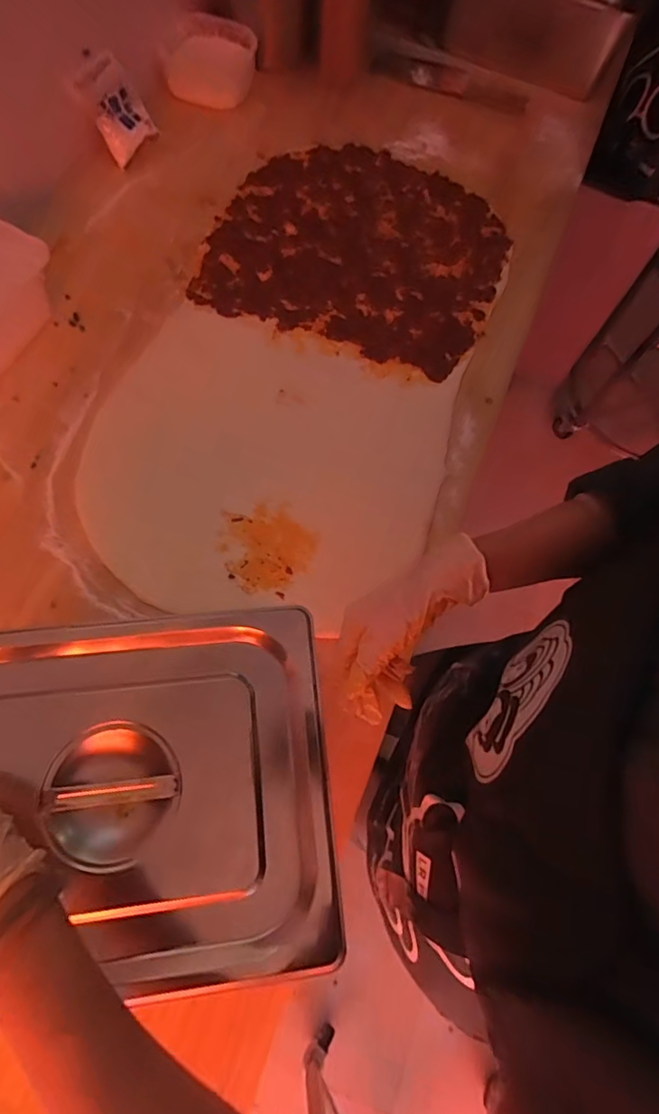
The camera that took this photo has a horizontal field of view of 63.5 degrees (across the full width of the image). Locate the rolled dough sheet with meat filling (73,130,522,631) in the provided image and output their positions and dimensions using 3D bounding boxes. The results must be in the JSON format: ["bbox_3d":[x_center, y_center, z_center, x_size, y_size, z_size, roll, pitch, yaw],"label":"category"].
[{"bbox_3d":[-0.015,-0.337,0.811,0.460,0.010,0.956,19,68,3],"label":"rolled dough sheet with meat filling"}]

